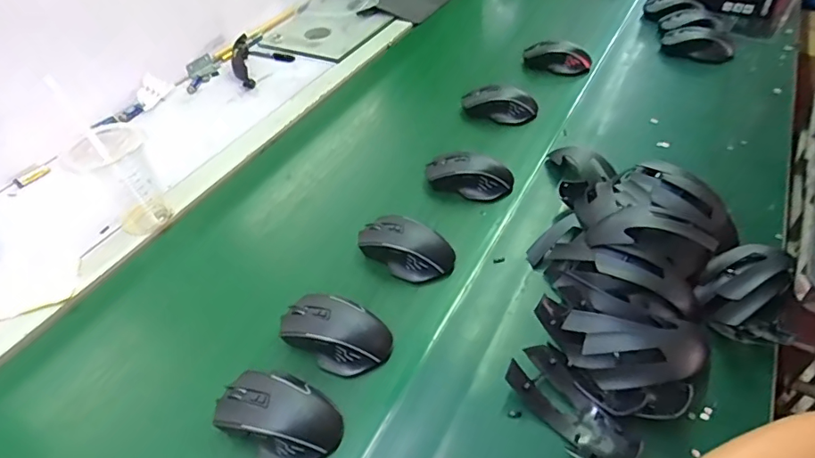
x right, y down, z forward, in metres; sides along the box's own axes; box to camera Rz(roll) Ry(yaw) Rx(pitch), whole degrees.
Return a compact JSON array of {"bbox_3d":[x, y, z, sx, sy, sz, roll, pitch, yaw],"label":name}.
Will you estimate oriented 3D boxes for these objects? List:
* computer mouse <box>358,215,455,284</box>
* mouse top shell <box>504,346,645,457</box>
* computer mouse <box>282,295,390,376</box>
[{"bbox_3d":[-0.004,0.020,0.598,0.119,0.040,0.067,16,49,20],"label":"computer mouse"},{"bbox_3d":[0.143,0.158,0.439,0.055,0.035,0.122,-33,51,-25],"label":"mouse top shell"},{"bbox_3d":[-0.075,0.104,0.519,0.113,0.039,0.071,19,50,22],"label":"computer mouse"}]

